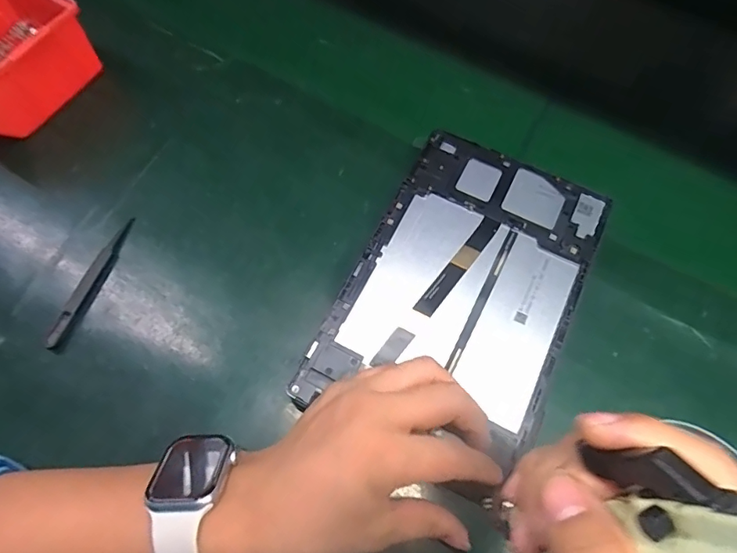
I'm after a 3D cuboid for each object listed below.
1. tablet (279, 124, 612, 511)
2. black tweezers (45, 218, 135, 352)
[{"bbox_3d":[0.067,0.009,0.344,0.150,0.007,0.234,25,68,8],"label":"tablet"},{"bbox_3d":[-0.207,0.003,0.362,0.015,0.007,0.109,15,67,5],"label":"black tweezers"}]

